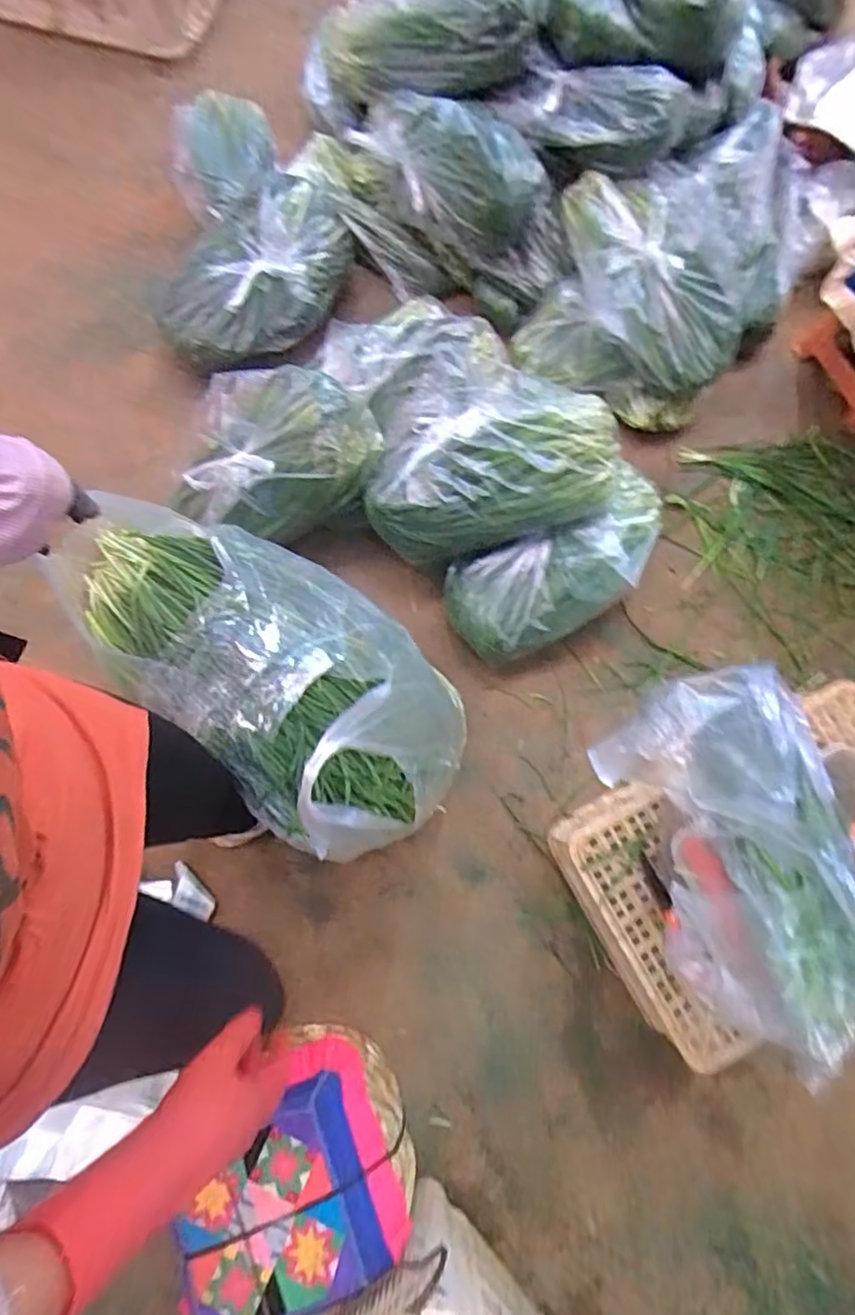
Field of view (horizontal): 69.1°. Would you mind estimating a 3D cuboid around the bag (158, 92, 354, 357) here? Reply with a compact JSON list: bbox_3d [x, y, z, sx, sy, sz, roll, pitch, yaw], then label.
[{"bbox_3d":[-0.352,-0.877,1.250,0.369,0.165,0.562,2,79,1],"label":"bag"}]

